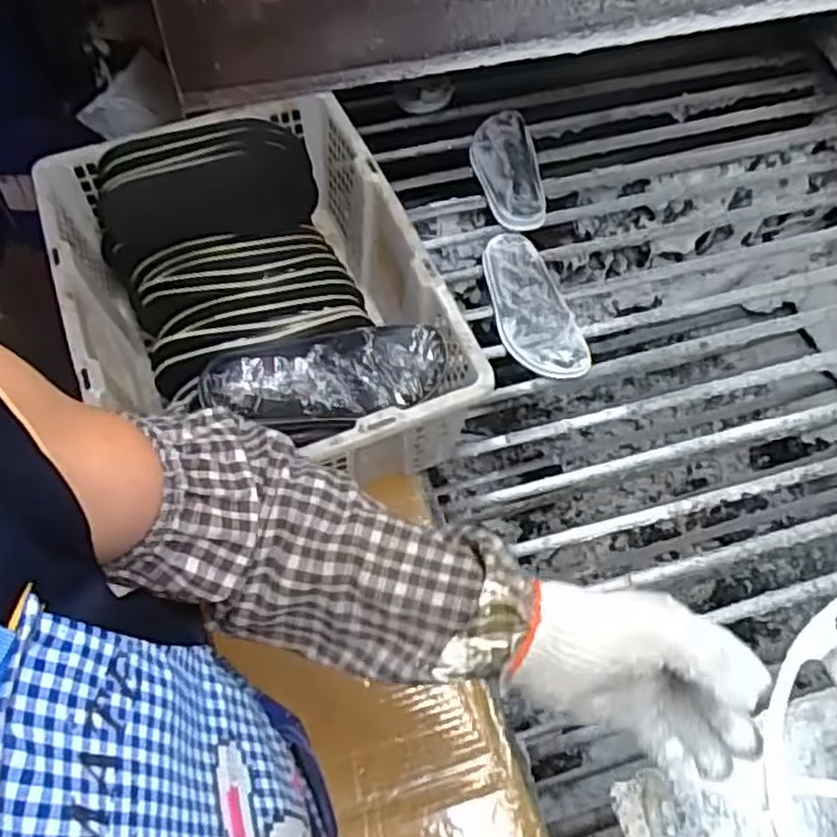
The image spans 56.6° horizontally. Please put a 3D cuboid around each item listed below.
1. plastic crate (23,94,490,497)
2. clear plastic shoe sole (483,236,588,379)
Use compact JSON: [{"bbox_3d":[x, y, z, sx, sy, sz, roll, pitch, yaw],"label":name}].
[{"bbox_3d":[-0.176,-0.122,0.837,0.352,0.177,0.476,-21,62,-13],"label":"plastic crate"},{"bbox_3d":[0.141,-0.146,0.997,0.092,0.019,0.230,-16,59,-2],"label":"clear plastic shoe sole"}]

